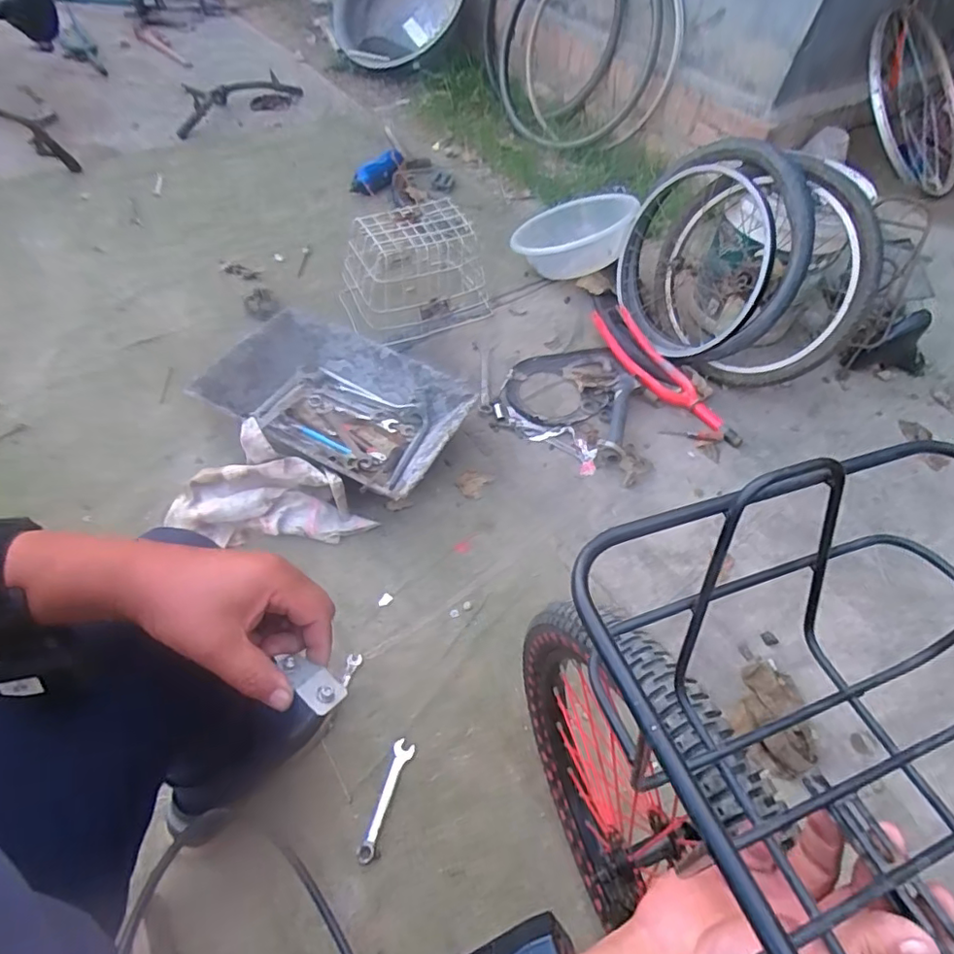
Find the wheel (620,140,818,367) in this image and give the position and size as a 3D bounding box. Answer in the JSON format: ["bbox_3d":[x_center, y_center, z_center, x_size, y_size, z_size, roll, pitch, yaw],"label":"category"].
[{"bbox_3d":[0.530,-0.496,1.314,0.065,0.506,0.429,-16,56,-39],"label":"wheel"}]

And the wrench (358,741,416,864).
[{"bbox_3d":[-0.126,0.453,0.791,0.031,0.004,0.155,20,52,-1],"label":"wrench"}]

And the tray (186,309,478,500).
[{"bbox_3d":[-0.284,-0.139,1.173,0.489,0.143,0.320,25,53,13],"label":"tray"}]

